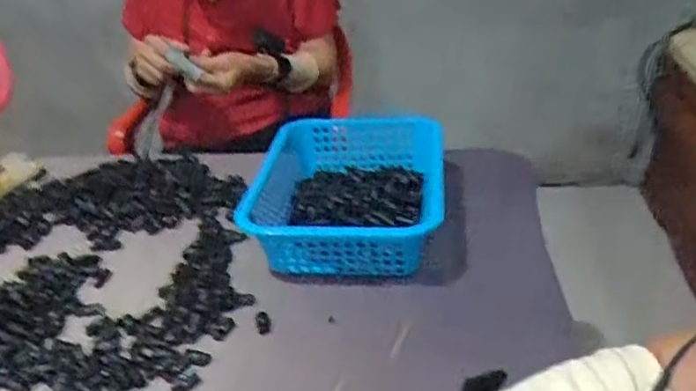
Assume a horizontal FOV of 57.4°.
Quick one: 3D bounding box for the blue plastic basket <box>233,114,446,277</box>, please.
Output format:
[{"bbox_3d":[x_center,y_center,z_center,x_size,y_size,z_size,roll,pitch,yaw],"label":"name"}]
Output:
[{"bbox_3d":[-0.008,-0.008,0.787,0.239,0.087,0.289,2,29,10],"label":"blue plastic basket"}]

